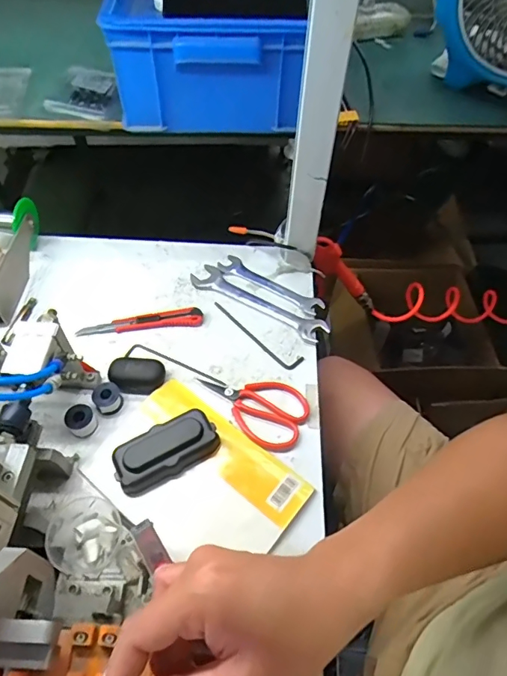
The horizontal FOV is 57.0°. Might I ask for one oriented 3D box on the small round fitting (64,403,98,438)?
[{"bbox_3d":[-0.187,0.086,0.505,0.033,0.025,0.030,1,54,-2],"label":"small round fitting"}]

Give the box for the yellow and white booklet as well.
[{"bbox_3d":[-0.061,0.141,0.480,0.205,0.010,0.138,34,59,20],"label":"yellow and white booklet"}]

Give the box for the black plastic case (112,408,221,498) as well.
[{"bbox_3d":[-0.090,0.118,0.484,0.105,0.028,0.055,-27,60,-21],"label":"black plastic case"}]

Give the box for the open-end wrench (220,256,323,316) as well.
[{"bbox_3d":[0.023,-0.072,0.638,0.156,0.008,0.029,30,58,18],"label":"open-end wrench"}]

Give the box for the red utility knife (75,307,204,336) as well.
[{"bbox_3d":[-0.142,-0.021,0.591,0.153,0.011,0.020,-5,55,-7],"label":"red utility knife"}]

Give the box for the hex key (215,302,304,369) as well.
[{"bbox_3d":[0.001,-0.005,0.594,0.140,0.004,0.026,37,60,22],"label":"hex key"}]

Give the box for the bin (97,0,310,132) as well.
[{"bbox_3d":[-0.057,-0.414,0.620,0.224,0.132,0.303,3,54,-1],"label":"bin"}]

